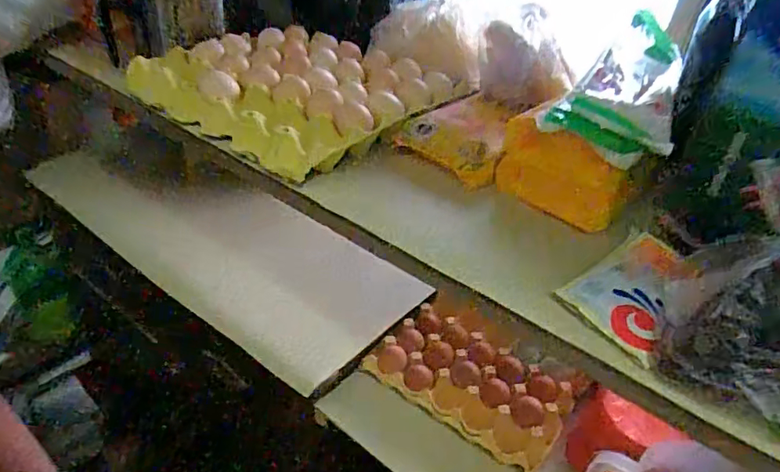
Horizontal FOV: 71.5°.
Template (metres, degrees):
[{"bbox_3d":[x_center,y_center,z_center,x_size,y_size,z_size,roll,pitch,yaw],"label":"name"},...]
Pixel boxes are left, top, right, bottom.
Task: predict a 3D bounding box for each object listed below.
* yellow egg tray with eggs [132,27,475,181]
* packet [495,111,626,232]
[{"bbox_3d":[-0.103,-0.176,0.640,0.306,0.057,0.260,28,41,26],"label":"yellow egg tray with eggs"},{"bbox_3d":[0.151,-0.058,0.492,0.026,0.072,0.118,-26,47,-38],"label":"packet"}]

